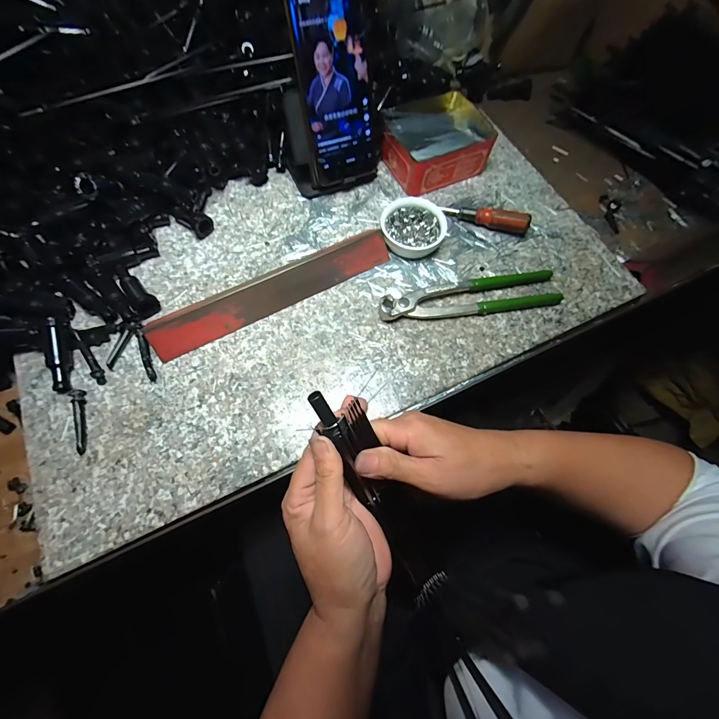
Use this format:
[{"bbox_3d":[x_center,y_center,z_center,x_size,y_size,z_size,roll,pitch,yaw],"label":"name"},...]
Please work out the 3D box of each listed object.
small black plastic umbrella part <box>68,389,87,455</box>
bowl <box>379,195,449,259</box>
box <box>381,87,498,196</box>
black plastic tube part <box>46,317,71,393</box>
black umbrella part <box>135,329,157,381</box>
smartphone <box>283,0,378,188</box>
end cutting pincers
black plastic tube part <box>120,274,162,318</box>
[{"bbox_3d":[-0.247,0.053,0.303,0.009,0.009,0.059,-18,69,-10],"label":"small black plastic umbrella part"},{"bbox_3d":[0.060,-0.150,0.395,0.070,0.029,0.064,1,67,-3],"label":"bowl"},{"bbox_3d":[0.094,-0.280,0.440,0.128,0.044,0.114,-25,70,-13],"label":"box"},{"bbox_3d":[-0.277,-0.004,0.317,0.011,0.011,0.069,-11,87,-8],"label":"black plastic tube part"},{"bbox_3d":[-0.208,-0.005,0.336,0.009,0.007,0.055,-22,70,-12],"label":"black umbrella part"},{"bbox_3d":[-0.023,-0.277,0.358,0.079,0.164,0.009,-18,45,-10],"label":"smartphone"},{"bbox_3d":[0.120,-0.071,0.372,0.200,0.019,0.047,-10,68,-7],"label":"end cutting pincers"},{"bbox_3d":[-0.225,-0.066,0.349,0.022,0.018,0.055,-40,74,-17],"label":"black plastic tube part"}]

